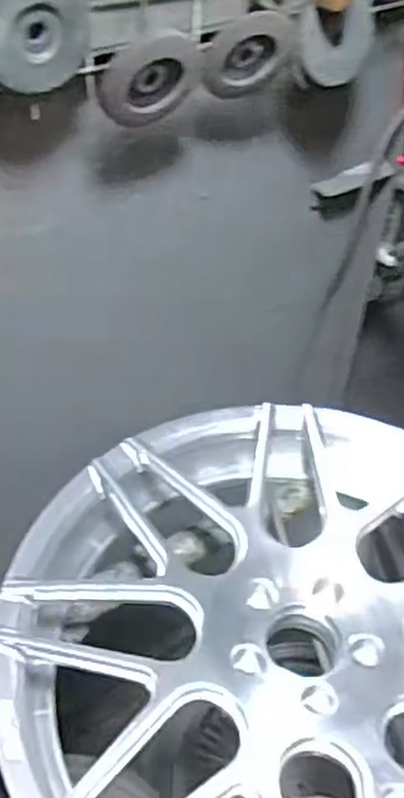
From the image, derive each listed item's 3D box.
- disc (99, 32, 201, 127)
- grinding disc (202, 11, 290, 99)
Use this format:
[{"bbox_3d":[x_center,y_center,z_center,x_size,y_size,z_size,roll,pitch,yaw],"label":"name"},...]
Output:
[{"bbox_3d":[-0.045,-0.273,0.630,0.092,0.069,0.012,-22,51,-24],"label":"disc"},{"bbox_3d":[0.035,-0.311,0.676,0.094,0.084,0.014,-23,69,-25],"label":"grinding disc"}]

